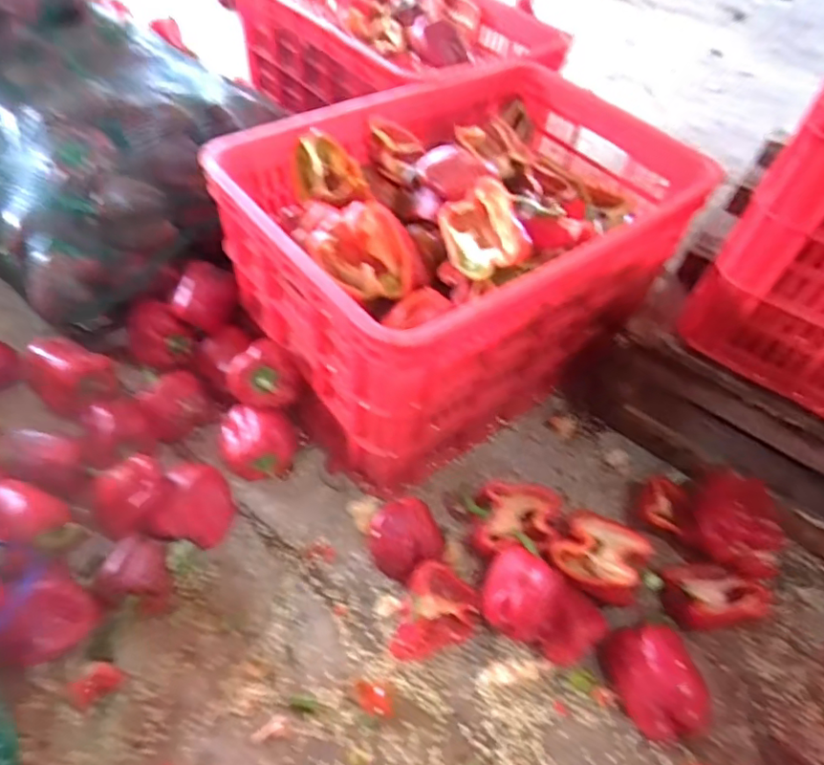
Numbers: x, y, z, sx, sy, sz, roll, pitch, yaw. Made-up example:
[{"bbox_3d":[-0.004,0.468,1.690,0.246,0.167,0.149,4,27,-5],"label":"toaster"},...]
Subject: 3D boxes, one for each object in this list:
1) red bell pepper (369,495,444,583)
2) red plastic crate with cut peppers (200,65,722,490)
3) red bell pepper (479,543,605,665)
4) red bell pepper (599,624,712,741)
[{"bbox_3d":[-0.008,0.170,0.603,0.070,0.063,0.067,3,52,-3],"label":"red bell pepper"},{"bbox_3d":[0.061,-0.160,0.722,0.508,0.268,0.352,-27,59,-24],"label":"red plastic crate with cut peppers"},{"bbox_3d":[0.126,0.232,0.566,0.120,0.078,0.074,32,56,18],"label":"red bell pepper"},{"bbox_3d":[0.244,0.289,0.551,0.079,0.062,0.101,-9,53,-13],"label":"red bell pepper"}]

